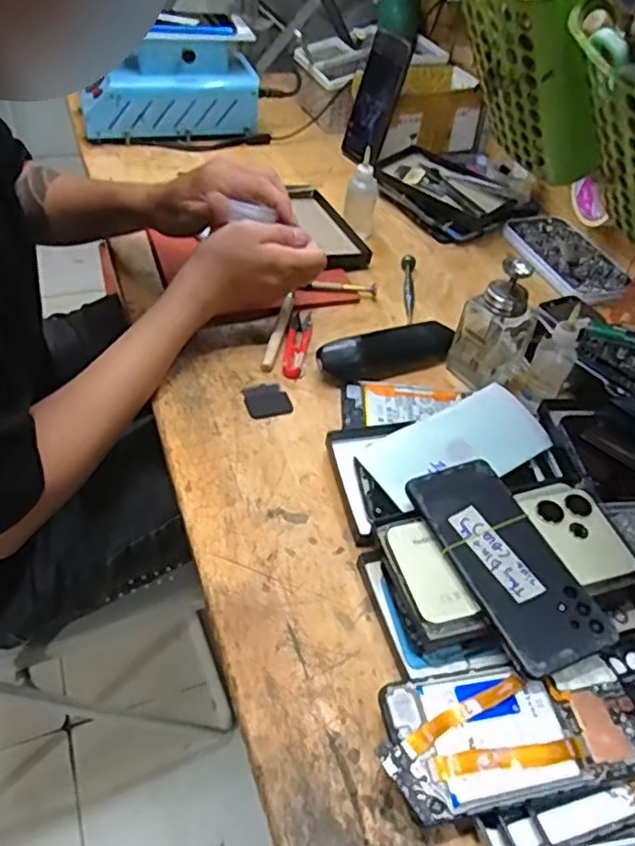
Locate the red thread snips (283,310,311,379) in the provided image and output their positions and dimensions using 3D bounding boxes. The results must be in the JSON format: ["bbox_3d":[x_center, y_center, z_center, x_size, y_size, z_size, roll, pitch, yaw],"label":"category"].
[{"bbox_3d":[-0.020,-0.080,0.647,0.021,0.008,0.100,9,45,1],"label":"red thread snips"}]

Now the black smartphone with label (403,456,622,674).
[{"bbox_3d":[0.128,0.092,0.450,0.071,0.008,0.157,-17,53,-19],"label":"black smartphone with label"}]

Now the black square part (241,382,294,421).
[{"bbox_3d":[-0.046,-0.020,0.597,0.040,0.006,0.043,-13,49,-19],"label":"black square part"}]

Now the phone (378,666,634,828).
[{"bbox_3d":[0.117,0.183,0.388,0.162,0.007,0.073,-2,52,-15],"label":"phone"}]

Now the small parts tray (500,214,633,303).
[{"bbox_3d":[0.305,-0.206,0.813,0.097,0.014,0.172,-14,49,-20],"label":"small parts tray"}]

